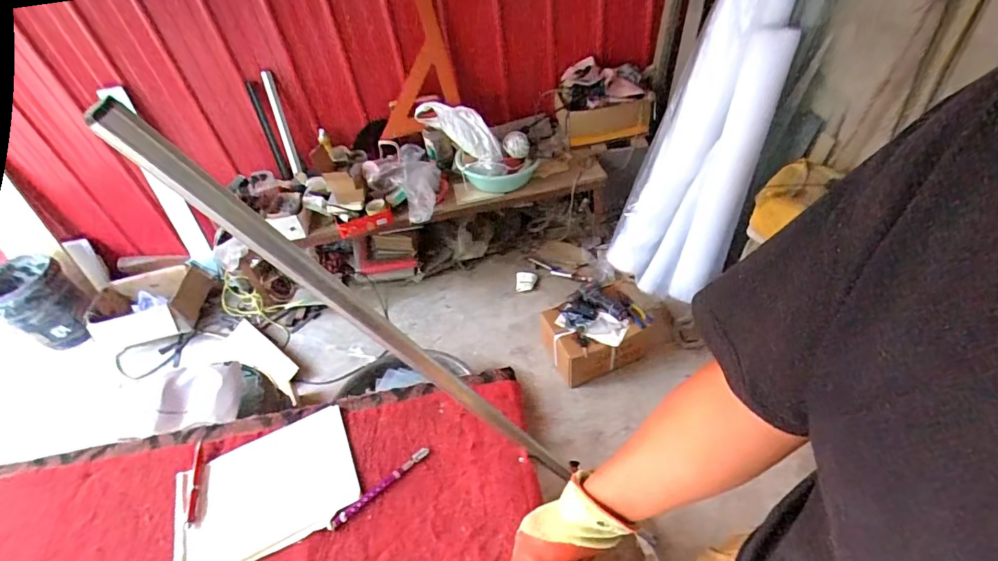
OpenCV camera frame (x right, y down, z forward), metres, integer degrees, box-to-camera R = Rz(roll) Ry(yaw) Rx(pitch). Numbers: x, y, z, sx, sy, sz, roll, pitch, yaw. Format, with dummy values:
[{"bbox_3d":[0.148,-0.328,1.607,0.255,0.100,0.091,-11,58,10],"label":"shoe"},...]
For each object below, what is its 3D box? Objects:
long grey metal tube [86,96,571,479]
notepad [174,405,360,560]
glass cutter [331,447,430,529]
[{"bbox_3d":[-0.067,0.105,0.516,0.023,0.713,0.015,-34,45,4],"label":"long grey metal tube"},{"bbox_3d":[-0.347,0.311,0.708,0.256,0.010,0.180,-23,48,-10],"label":"notepad"},{"bbox_3d":[-0.172,0.300,0.697,0.162,0.015,0.015,-32,48,-24],"label":"glass cutter"}]

